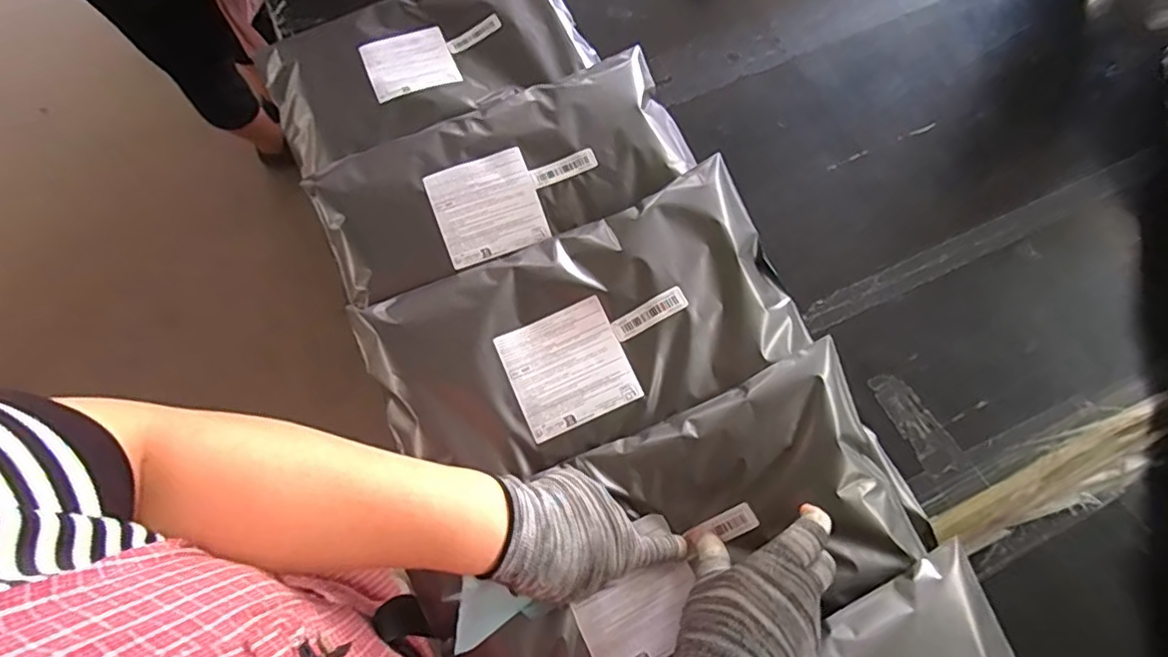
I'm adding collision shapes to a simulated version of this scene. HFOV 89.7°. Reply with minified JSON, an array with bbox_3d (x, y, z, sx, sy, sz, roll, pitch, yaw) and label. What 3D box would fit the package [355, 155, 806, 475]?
[{"bbox_3d":[-0.003,-0.002,0.517,0.360,0.036,0.202,-22,69,-8],"label":"package"}]

